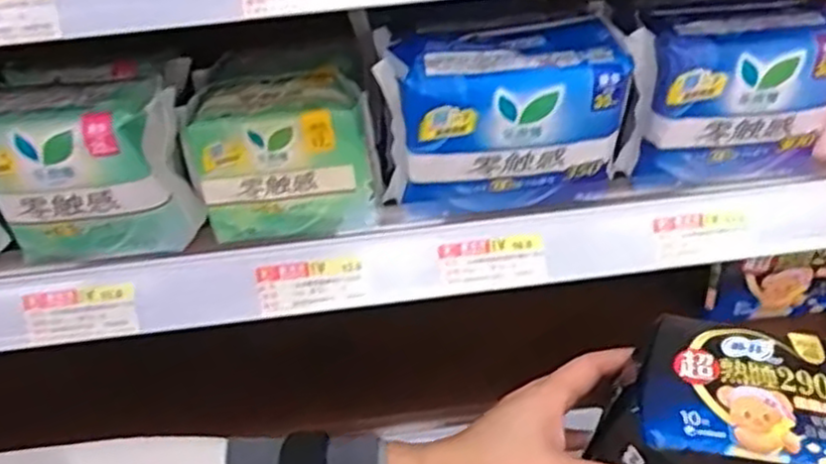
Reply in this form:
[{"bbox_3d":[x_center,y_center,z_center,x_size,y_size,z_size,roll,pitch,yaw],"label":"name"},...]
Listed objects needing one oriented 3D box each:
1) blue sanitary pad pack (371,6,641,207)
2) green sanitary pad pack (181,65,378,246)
[{"bbox_3d":[0.059,-0.069,0.418,0.156,0.102,0.055,-8,33,-3],"label":"blue sanitary pad pack"},{"bbox_3d":[-0.080,-0.049,0.448,0.105,0.079,0.084,-10,34,-6],"label":"green sanitary pad pack"}]

